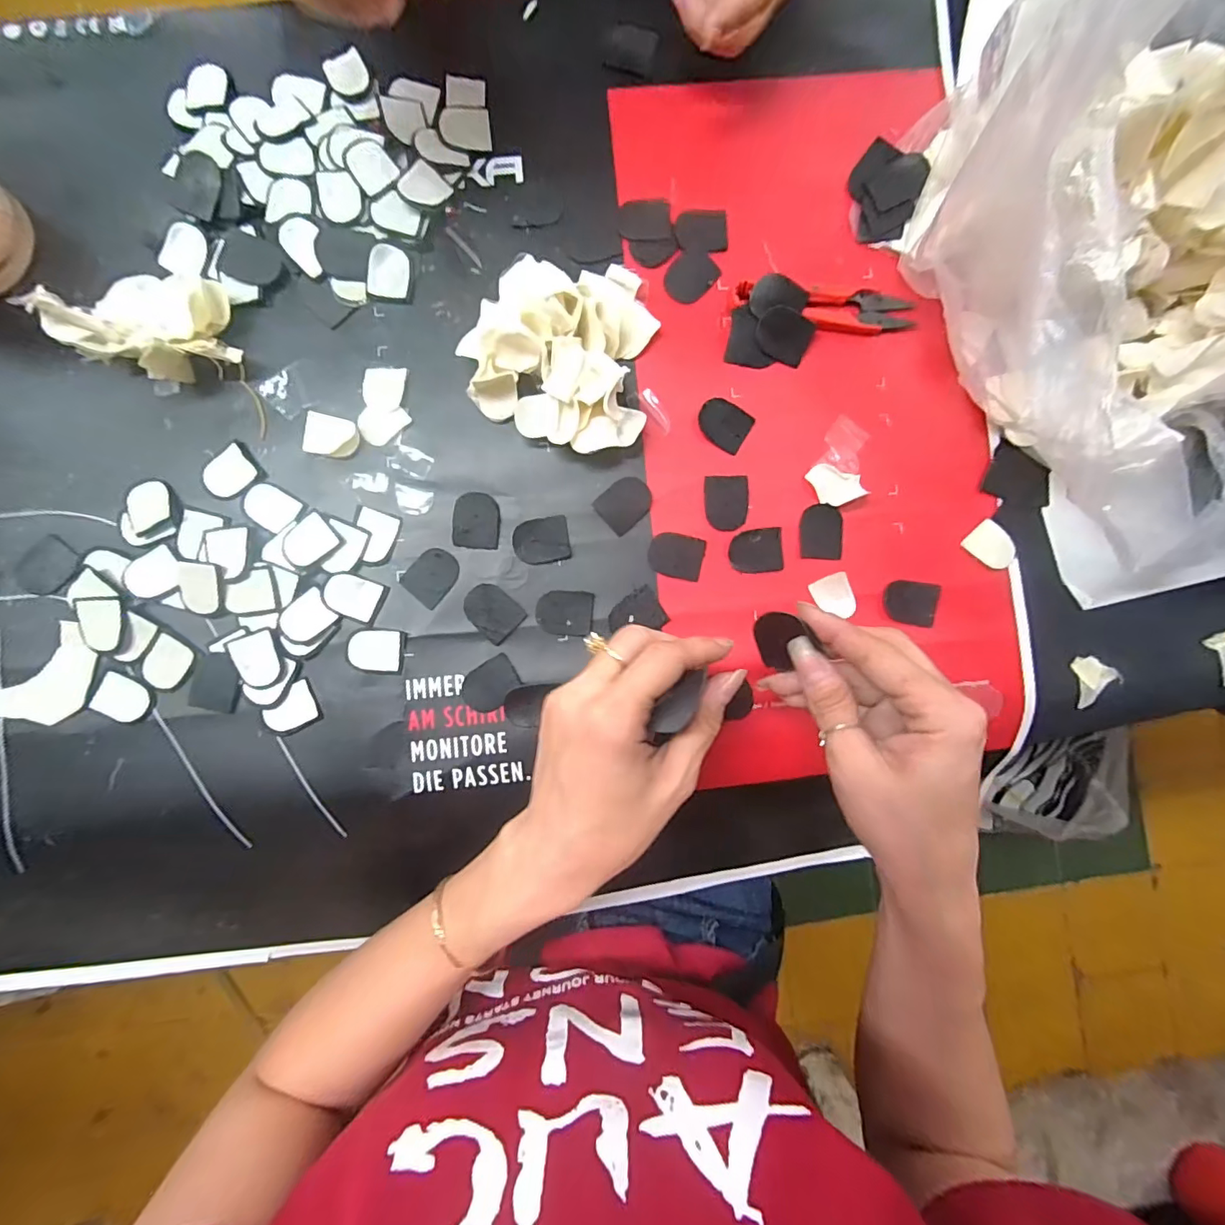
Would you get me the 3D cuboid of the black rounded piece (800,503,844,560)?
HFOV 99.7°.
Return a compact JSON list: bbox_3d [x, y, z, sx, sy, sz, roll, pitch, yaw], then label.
[{"bbox_3d":[0.132,-0.051,0.326,0.028,0.004,0.034,5,89,-2],"label":"black rounded piece"}]

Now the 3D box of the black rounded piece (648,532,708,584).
[{"bbox_3d":[0.040,-0.036,0.322,0.034,0.004,0.027,13,89,-2],"label":"black rounded piece"}]

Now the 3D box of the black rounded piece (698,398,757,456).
[{"bbox_3d":[0.070,-0.119,0.326,0.032,0.005,0.027,31,88,-1],"label":"black rounded piece"}]

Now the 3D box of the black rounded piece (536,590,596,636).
[{"bbox_3d":[-0.029,0.000,0.319,0.035,0.004,0.027,7,89,-2],"label":"black rounded piece"}]

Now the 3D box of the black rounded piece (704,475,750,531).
[{"bbox_3d":[0.072,-0.069,0.324,0.027,0.004,0.034,-1,89,-2],"label":"black rounded piece"}]

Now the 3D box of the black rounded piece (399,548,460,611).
[{"bbox_3d":[-0.111,-0.023,0.317,0.027,0.004,0.033,40,88,-1],"label":"black rounded piece"}]

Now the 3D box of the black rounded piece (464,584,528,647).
[{"bbox_3d":[-0.074,-0.001,0.316,0.035,0.004,0.027,43,88,-1],"label":"black rounded piece"}]

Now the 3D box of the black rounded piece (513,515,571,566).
[{"bbox_3d":[-0.044,-0.044,0.319,0.034,0.004,0.028,-9,89,-2],"label":"black rounded piece"}]

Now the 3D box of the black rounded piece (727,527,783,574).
[{"bbox_3d":[0.091,-0.038,0.323,0.034,0.004,0.027,-6,89,-2],"label":"black rounded piece"}]

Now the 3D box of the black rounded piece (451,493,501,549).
[{"bbox_3d":[-0.083,-0.057,0.318,0.028,0.004,0.034,4,89,-2],"label":"black rounded piece"}]

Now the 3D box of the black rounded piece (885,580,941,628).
[{"bbox_3d":[0.187,-0.006,0.324,0.031,0.005,0.026,9,89,-2],"label":"black rounded piece"}]

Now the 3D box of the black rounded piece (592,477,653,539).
[{"bbox_3d":[0.009,-0.068,0.320,0.034,0.006,0.026,-41,91,-2],"label":"black rounded piece"}]

